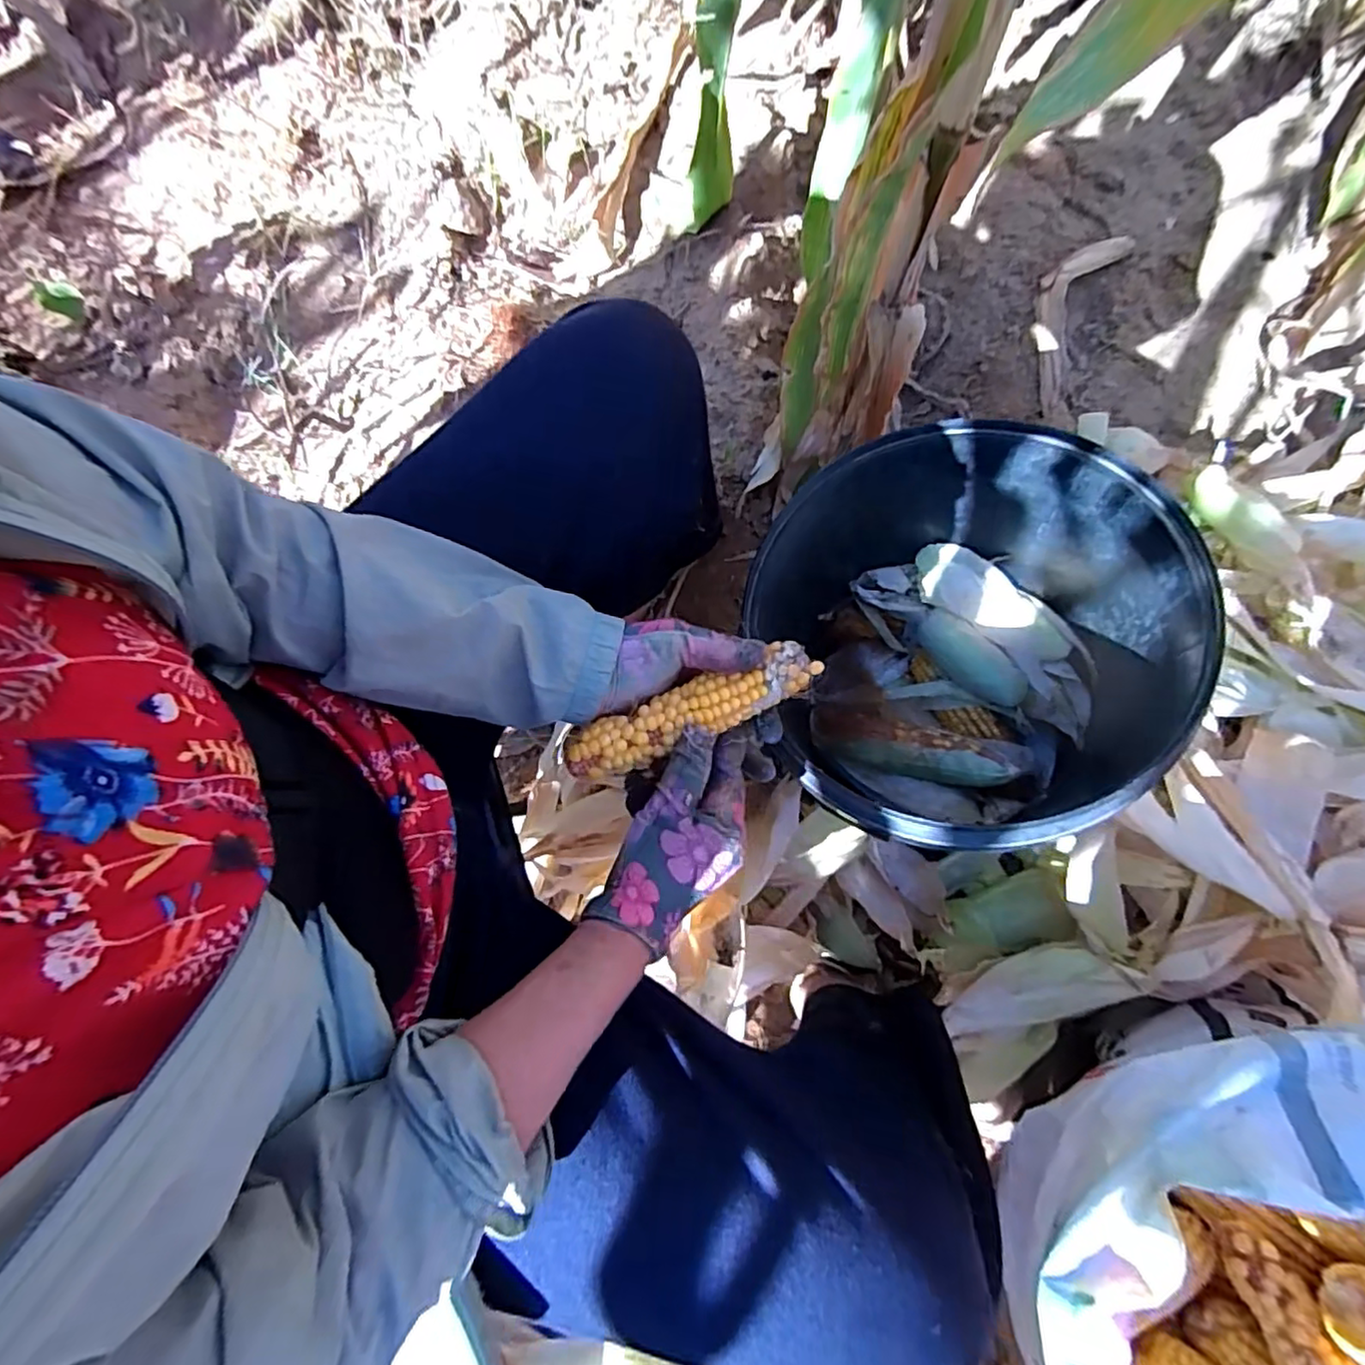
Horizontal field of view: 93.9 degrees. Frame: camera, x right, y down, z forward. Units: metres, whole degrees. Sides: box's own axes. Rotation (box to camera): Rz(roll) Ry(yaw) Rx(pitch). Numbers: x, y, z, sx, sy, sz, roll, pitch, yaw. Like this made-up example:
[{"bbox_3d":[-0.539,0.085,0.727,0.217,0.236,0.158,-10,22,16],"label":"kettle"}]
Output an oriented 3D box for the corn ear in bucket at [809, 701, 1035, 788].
[{"bbox_3d":[0.229,0.069,0.643,0.217,0.050,0.075,13,76,32],"label":"corn ear in bucket"}]

